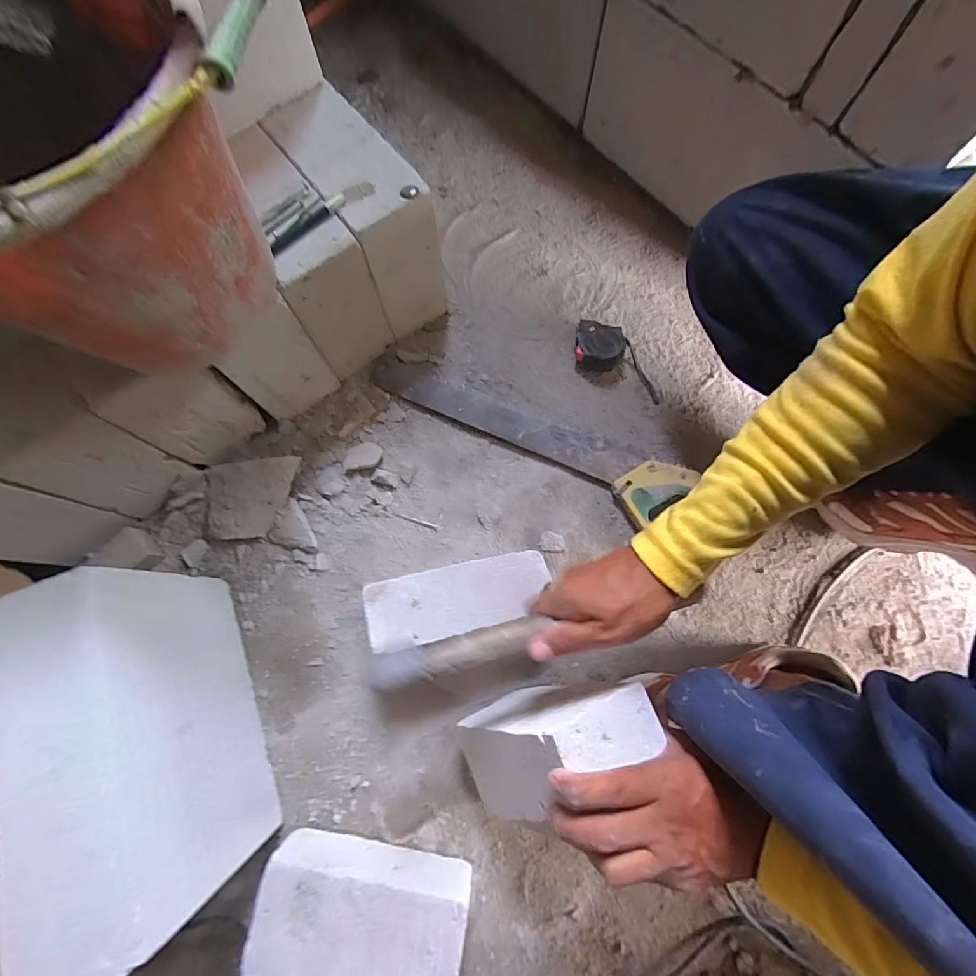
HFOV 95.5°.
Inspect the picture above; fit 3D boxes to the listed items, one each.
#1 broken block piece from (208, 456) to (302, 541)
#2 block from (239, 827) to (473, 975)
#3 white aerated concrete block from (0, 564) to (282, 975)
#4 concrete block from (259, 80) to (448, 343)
[{"bbox_3d":[-0.310,0.014,0.575,0.126,0.019,0.099,-5,89,5],"label":"broken block piece"},{"bbox_3d":[-0.124,0.430,0.445,0.200,0.077,0.108,9,74,2],"label":"block"},{"bbox_3d":[-0.326,0.234,0.431,0.116,0.206,0.294,-19,75,-6],"label":"white aerated concrete block"},{"bbox_3d":[-0.160,-0.349,0.594,0.100,0.202,0.209,-37,78,-10],"label":"concrete block"}]

